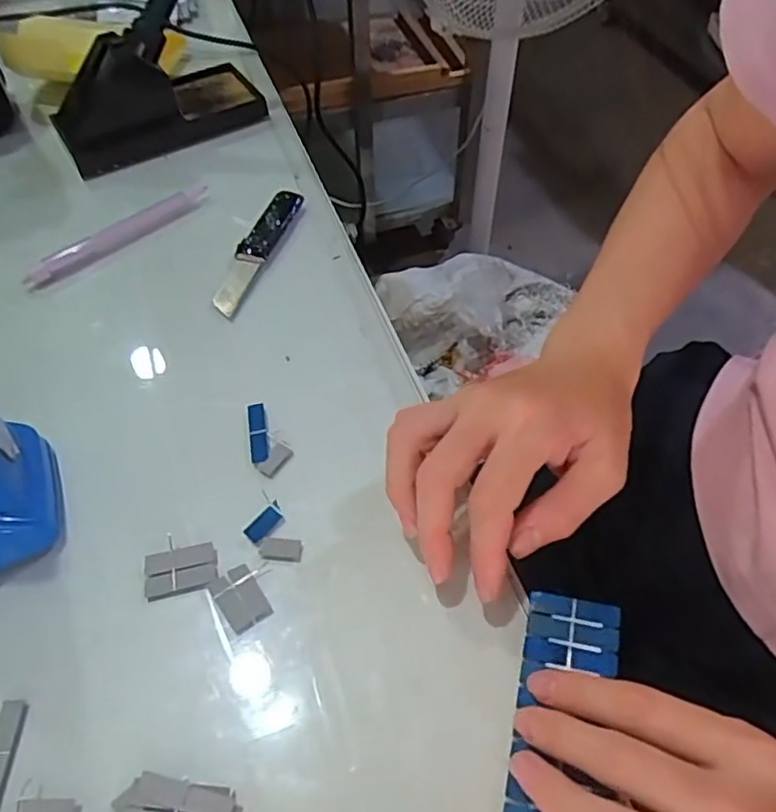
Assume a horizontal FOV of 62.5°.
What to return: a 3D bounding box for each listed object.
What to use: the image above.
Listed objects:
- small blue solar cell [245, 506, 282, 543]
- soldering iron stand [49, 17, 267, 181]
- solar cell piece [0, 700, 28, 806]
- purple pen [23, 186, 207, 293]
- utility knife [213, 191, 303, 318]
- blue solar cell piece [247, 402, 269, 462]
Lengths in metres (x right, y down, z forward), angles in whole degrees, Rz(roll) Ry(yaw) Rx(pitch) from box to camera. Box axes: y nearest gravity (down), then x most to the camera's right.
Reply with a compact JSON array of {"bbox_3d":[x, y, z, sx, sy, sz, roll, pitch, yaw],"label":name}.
[{"bbox_3d":[-0.062,0.058,0.315,0.010,0.004,0.019,32,59,21],"label":"small blue solar cell"},{"bbox_3d":[-0.184,-0.248,0.508,0.159,0.071,0.067,-33,60,-22],"label":"soldering iron stand"},{"bbox_3d":[-0.157,0.140,0.258,0.011,0.004,0.039,-1,53,-1],"label":"solar cell piece"},{"bbox_3d":[-0.186,-0.119,0.444,0.136,0.012,0.018,-38,62,-25],"label":"purple pen"},{"bbox_3d":[-0.090,-0.107,0.431,0.022,0.012,0.115,14,54,10],"label":"utility knife"},{"bbox_3d":[-0.071,0.014,0.350,0.009,0.004,0.038,-9,54,-7],"label":"blue solar cell piece"}]

